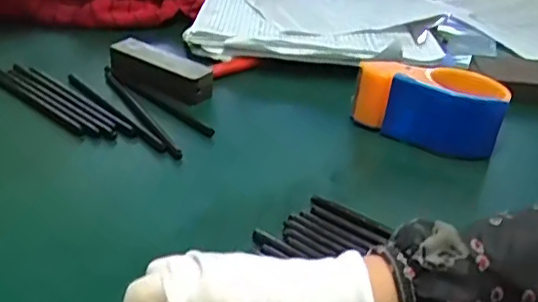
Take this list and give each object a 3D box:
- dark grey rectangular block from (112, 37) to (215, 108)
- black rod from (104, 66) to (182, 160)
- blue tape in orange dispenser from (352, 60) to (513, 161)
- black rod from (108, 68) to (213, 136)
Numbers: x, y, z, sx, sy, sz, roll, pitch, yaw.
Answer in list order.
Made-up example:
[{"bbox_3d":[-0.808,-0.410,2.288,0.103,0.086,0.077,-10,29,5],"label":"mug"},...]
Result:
[{"bbox_3d":[-0.114,-0.084,0.596,0.122,0.033,0.040,23,38,28],"label":"dark grey rectangular block"},{"bbox_3d":[-0.126,-0.042,0.555,0.014,0.007,0.180,-16,38,-28],"label":"black rod"},{"bbox_3d":[0.152,-0.047,0.537,0.132,0.062,0.077,20,36,24],"label":"blue tape in orange dispenser"},{"bbox_3d":[-0.110,-0.050,0.570,0.013,0.007,0.162,-25,43,-37],"label":"black rod"}]

